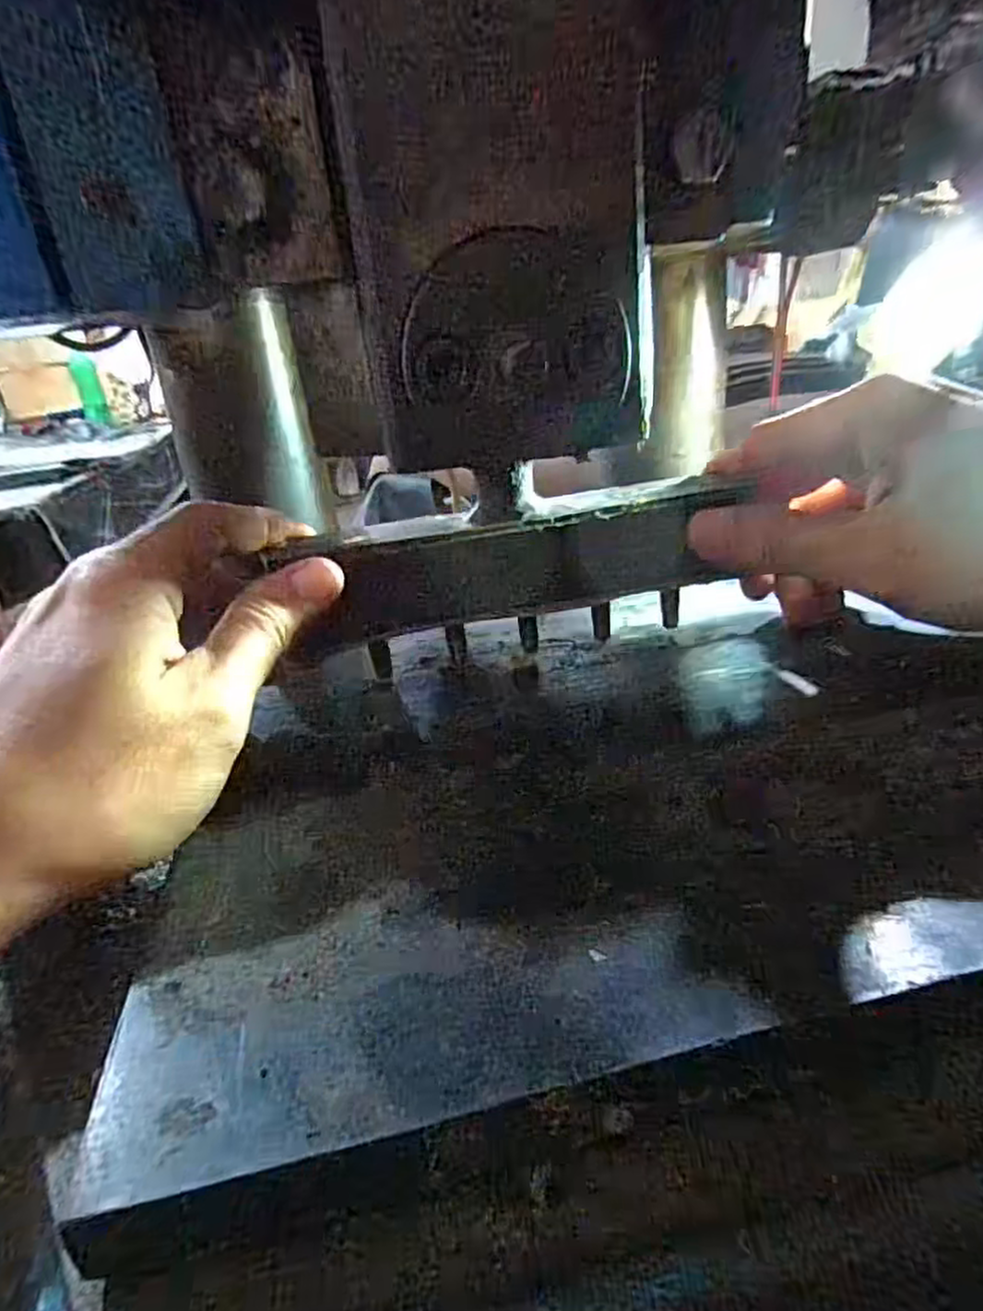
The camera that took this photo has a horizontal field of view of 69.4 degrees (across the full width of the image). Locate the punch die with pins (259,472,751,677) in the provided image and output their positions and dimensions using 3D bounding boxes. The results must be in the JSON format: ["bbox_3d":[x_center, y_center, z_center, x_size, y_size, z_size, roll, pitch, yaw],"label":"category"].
[{"bbox_3d":[0.012,-0.024,0.230,0.152,0.046,0.030,-11,24,-7],"label":"punch die with pins"}]

